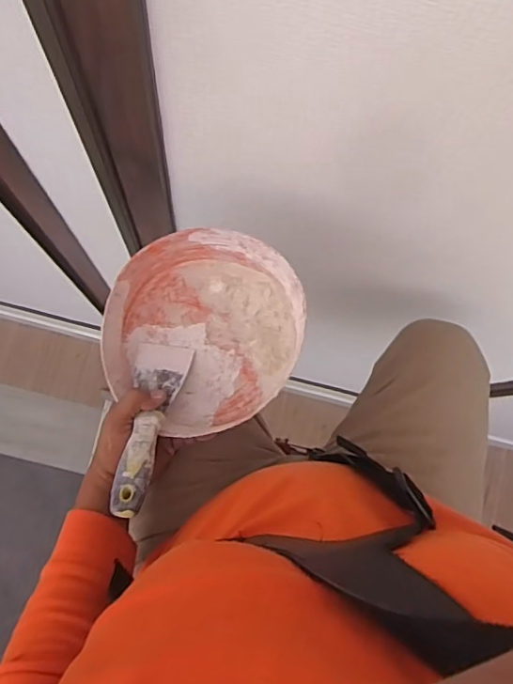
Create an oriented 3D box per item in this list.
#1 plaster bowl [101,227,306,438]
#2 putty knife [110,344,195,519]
[{"bbox_3d":[-0.055,-0.010,0.583,0.194,0.068,0.201,1,82,-5],"label":"plaster bowl"},{"bbox_3d":[-0.109,0.079,0.547,0.057,0.024,0.186,11,47,-3],"label":"putty knife"}]

